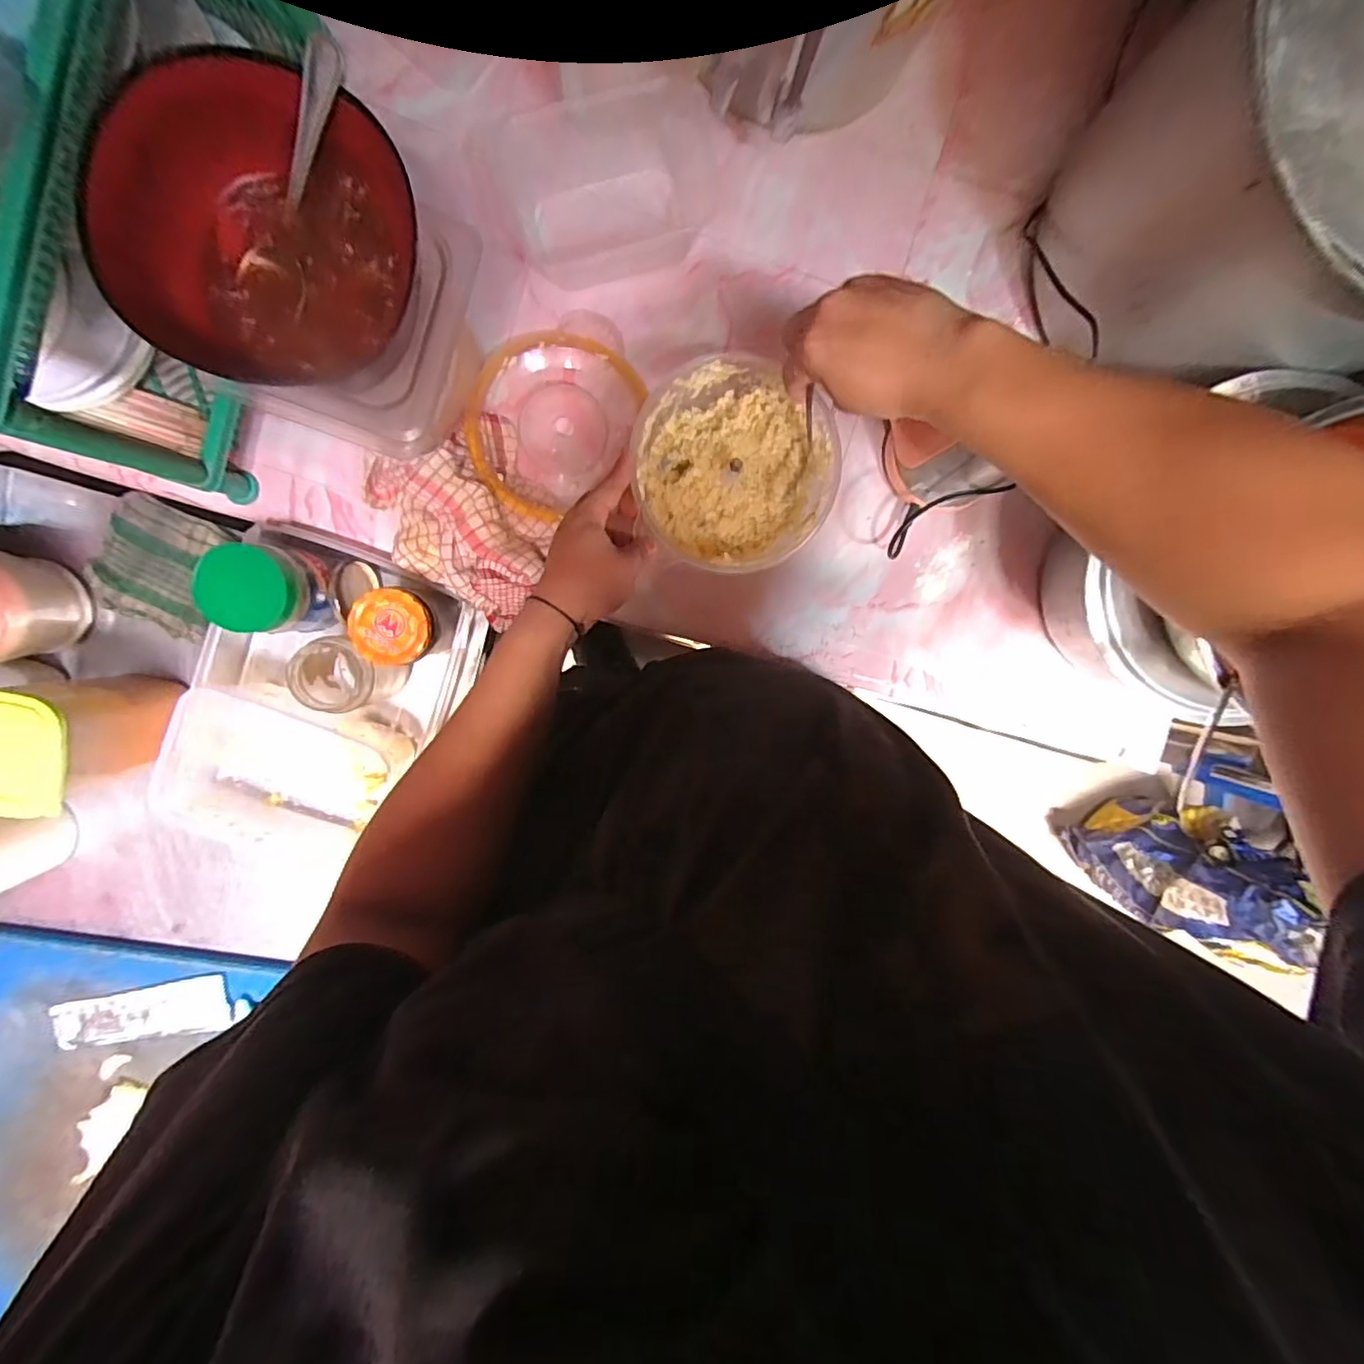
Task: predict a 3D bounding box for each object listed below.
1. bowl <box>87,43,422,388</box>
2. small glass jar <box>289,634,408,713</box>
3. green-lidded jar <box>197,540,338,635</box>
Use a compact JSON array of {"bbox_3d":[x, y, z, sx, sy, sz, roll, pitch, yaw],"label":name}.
[{"bbox_3d":[-0.258,-0.276,0.379,0.150,0.083,0.173,20,95,-6],"label":"bowl"},{"bbox_3d":[-0.314,-0.010,0.558,0.075,0.088,0.066,-6,98,-3],"label":"small glass jar"},{"bbox_3d":[-0.361,-0.083,0.530,0.066,0.104,0.072,-1,97,-4],"label":"green-lidded jar"}]

